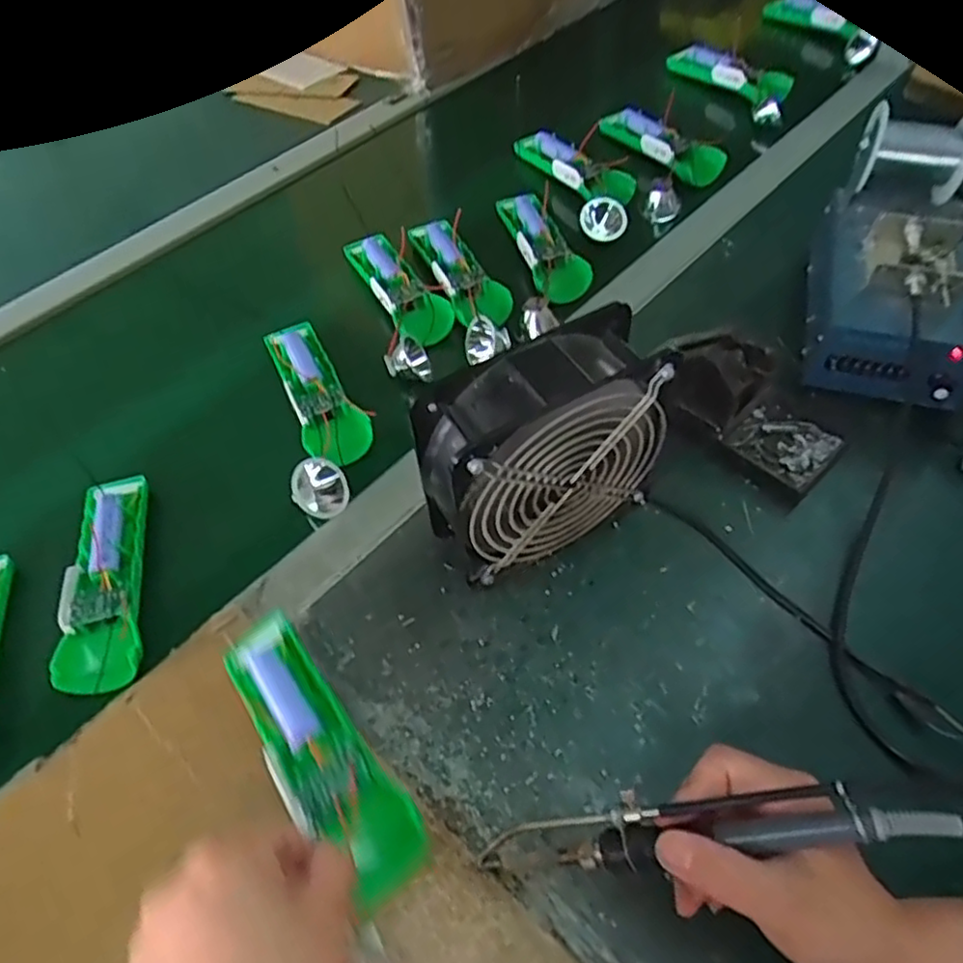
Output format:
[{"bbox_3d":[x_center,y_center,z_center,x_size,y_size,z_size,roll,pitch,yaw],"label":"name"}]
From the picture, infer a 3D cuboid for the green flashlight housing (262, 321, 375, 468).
[{"bbox_3d":[-0.130,-0.070,0.538,0.049,0.023,0.144,-26,56,-15],"label":"green flashlight housing"}]

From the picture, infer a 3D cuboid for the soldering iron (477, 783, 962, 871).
[{"bbox_3d":[0.093,0.156,0.304,0.205,0.015,0.023,-15,51,19],"label":"soldering iron"}]

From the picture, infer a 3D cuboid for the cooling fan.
[{"bbox_3d":[0.034,-0.011,0.422,0.147,0.153,0.060,-24,56,-14],"label":"cooling fan"}]

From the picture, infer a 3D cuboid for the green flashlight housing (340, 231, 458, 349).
[{"bbox_3d":[-0.073,-0.171,0.597,0.044,0.031,0.141,-26,56,-15],"label":"green flashlight housing"}]

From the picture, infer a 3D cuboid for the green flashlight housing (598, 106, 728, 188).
[{"bbox_3d":[0.164,-0.313,0.636,0.017,0.037,0.152,-31,57,-18],"label":"green flashlight housing"}]

